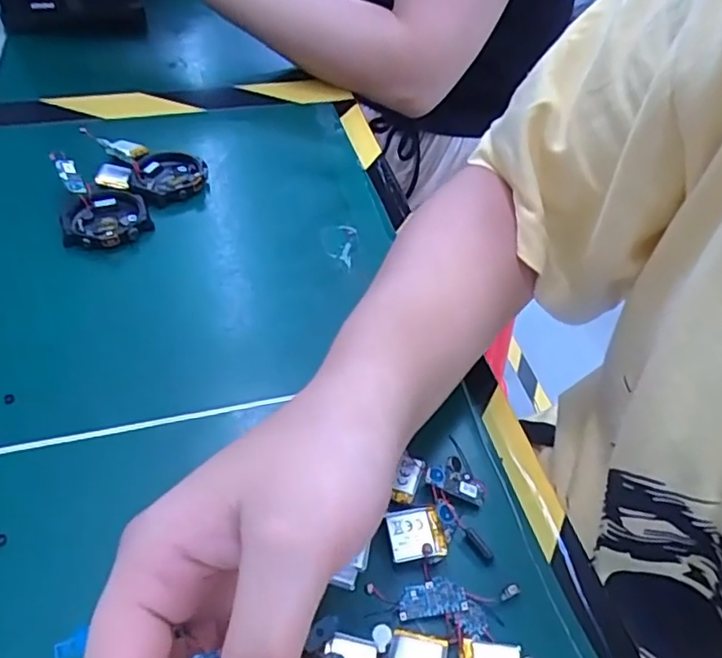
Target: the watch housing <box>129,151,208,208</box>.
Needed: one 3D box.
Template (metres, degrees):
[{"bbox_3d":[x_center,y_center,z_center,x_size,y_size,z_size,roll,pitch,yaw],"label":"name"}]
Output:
[{"bbox_3d":[-0.138,-0.111,0.419,0.052,0.011,0.053,3,48,-3],"label":"watch housing"}]

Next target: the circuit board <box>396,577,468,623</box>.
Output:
[{"bbox_3d":[0.029,0.110,0.238,0.028,0.005,0.014,-4,49,-9],"label":"circuit board"}]

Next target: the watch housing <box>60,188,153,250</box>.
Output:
[{"bbox_3d":[-0.169,-0.072,0.383,0.053,0.011,0.052,-19,53,-21],"label":"watch housing"}]

